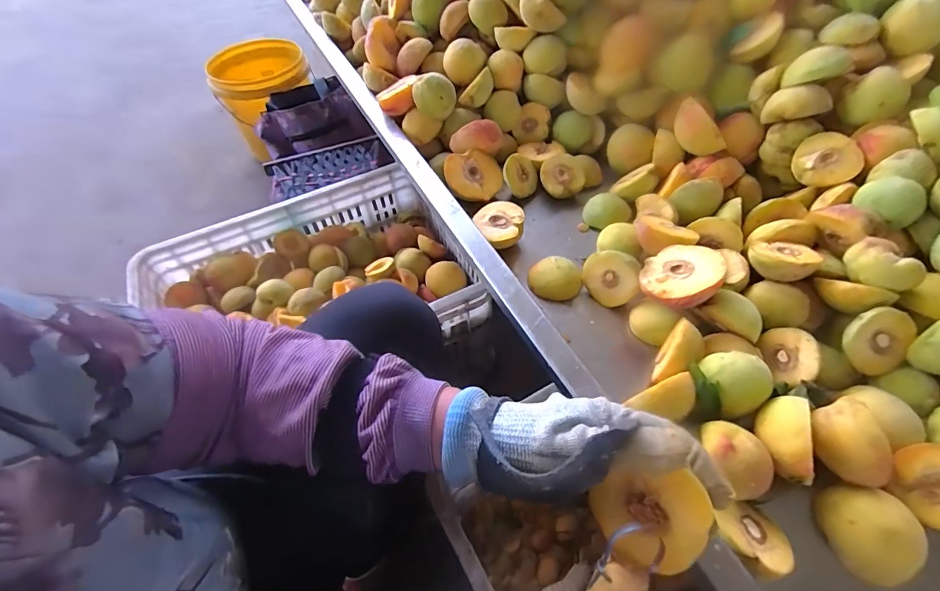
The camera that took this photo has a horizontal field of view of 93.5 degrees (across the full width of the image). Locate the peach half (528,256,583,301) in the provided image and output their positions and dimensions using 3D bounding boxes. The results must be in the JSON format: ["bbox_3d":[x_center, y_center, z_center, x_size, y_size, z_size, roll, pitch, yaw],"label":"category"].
[{"bbox_3d":[0.097,-0.019,0.499,0.058,0.024,0.048,-10,54,-4],"label":"peach half"}]

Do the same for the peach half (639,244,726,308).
[{"bbox_3d":[0.207,-0.017,0.431,0.076,0.029,0.067,-26,40,1],"label":"peach half"}]

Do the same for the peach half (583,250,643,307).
[{"bbox_3d":[0.156,-0.022,0.477,0.030,0.059,0.060,-32,89,-48],"label":"peach half"}]

